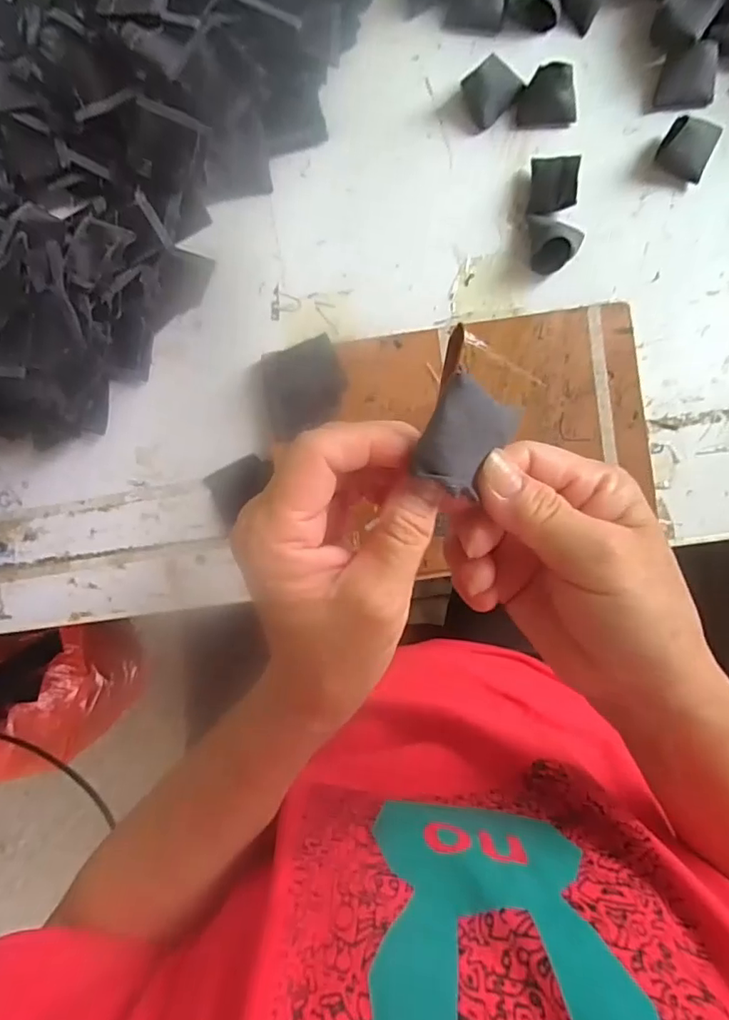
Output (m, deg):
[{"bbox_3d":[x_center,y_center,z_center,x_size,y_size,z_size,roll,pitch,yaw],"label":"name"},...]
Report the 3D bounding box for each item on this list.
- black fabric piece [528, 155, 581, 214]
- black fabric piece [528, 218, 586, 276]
[{"bbox_3d":[0.139,-0.236,0.395,0.035,0.023,0.037,2,90,4],"label":"black fabric piece"},{"bbox_3d":[0.139,-0.193,0.387,0.038,0.026,0.041,0,89,4],"label":"black fabric piece"}]

